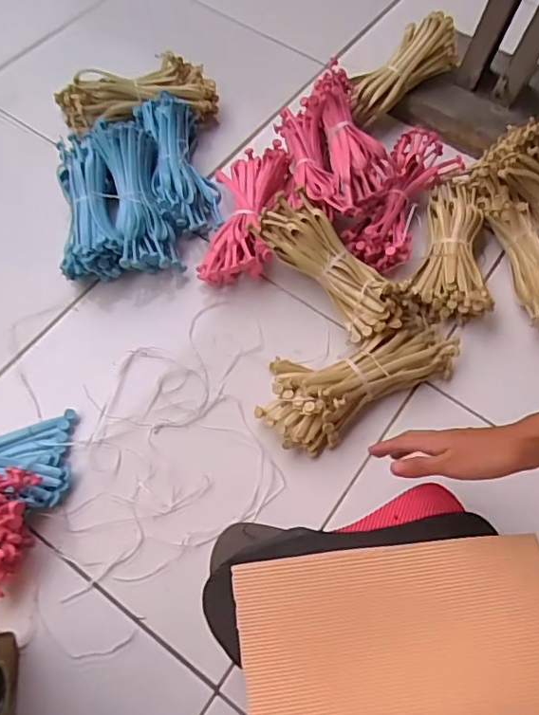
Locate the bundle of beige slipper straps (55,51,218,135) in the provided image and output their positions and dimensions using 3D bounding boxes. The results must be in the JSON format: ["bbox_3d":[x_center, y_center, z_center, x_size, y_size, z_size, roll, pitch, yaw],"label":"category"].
[{"bbox_3d":[-0.193,-0.382,0.791,0.227,0.060,0.090,-12,65,-9],"label":"bundle of beige slipper straps"}]

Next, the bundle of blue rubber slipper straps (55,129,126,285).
[{"bbox_3d":[-0.234,-0.201,0.706,0.075,0.059,0.217,-8,65,-7],"label":"bundle of blue rubber slipper straps"}]

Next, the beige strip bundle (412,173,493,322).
[{"bbox_3d":[0.236,-0.158,0.723,0.089,0.052,0.226,7,64,0],"label":"beige strip bundle"}]

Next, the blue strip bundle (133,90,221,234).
[{"bbox_3d":[-0.124,-0.268,0.738,0.084,0.061,0.216,-12,65,-9],"label":"blue strip bundle"}]

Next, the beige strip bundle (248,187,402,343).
[{"bbox_3d":[0.068,-0.110,0.641,0.089,0.037,0.210,-30,69,-17],"label":"beige strip bundle"}]

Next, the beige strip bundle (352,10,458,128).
[{"bbox_3d":[0.194,-0.431,0.819,0.183,0.074,0.067,-38,70,10],"label":"beige strip bundle"}]

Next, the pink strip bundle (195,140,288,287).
[{"bbox_3d":[-0.034,-0.187,0.716,0.097,0.061,0.218,9,64,1],"label":"pink strip bundle"}]

